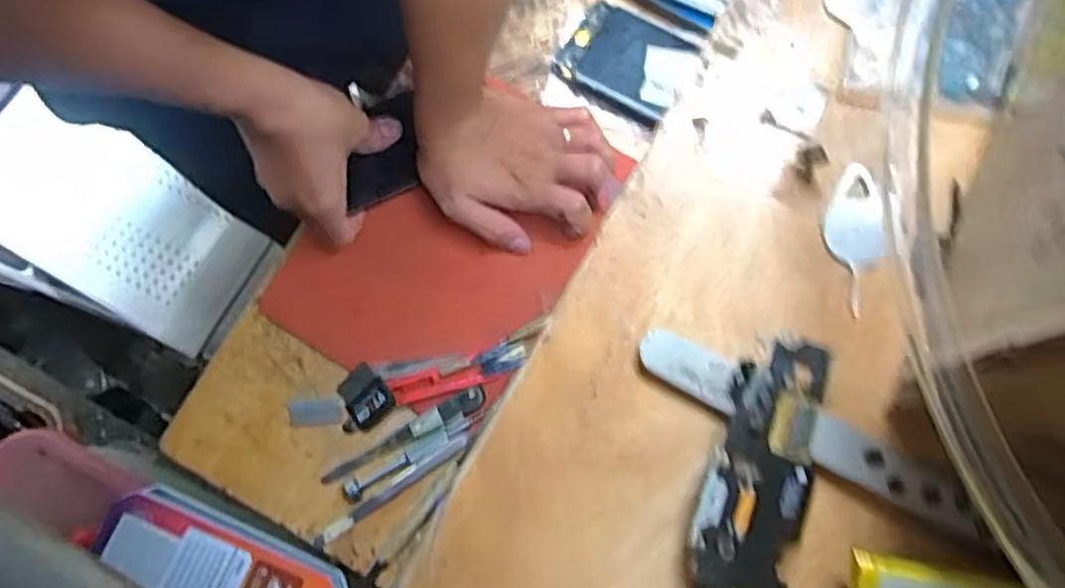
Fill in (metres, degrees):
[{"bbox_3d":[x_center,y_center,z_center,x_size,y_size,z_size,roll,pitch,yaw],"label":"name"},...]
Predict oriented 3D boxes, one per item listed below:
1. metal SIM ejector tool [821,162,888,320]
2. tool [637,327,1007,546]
[{"bbox_3d":[0.068,-0.012,0.153,0.012,0.004,0.031,-1,79,1],"label":"metal SIM ejector tool"},{"bbox_3d":[0.054,0.027,0.142,0.071,0.004,0.010,28,83,11],"label":"tool"}]

